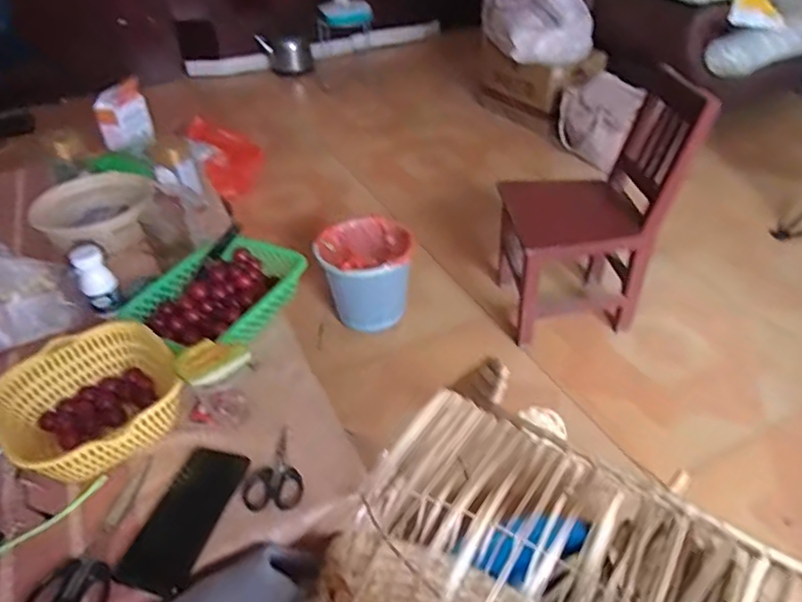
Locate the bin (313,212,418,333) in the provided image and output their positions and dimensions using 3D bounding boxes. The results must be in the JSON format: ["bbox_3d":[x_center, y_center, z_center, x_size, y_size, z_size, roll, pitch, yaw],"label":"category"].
[{"bbox_3d":[-0.083,-0.067,1.485,0.230,0.224,0.230,-7,40,-3],"label":"bin"}]

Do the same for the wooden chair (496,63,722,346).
[{"bbox_3d":[0.433,-0.202,1.344,0.348,0.510,0.295,-3,39,1],"label":"wooden chair"}]

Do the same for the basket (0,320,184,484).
[{"bbox_3d":[-0.376,0.126,0.711,0.199,0.074,0.192,-31,47,-29],"label":"basket"}]

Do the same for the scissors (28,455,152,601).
[{"bbox_3d":[-0.318,0.252,0.609,0.071,0.010,0.191,1,40,6],"label":"scissors"}]

